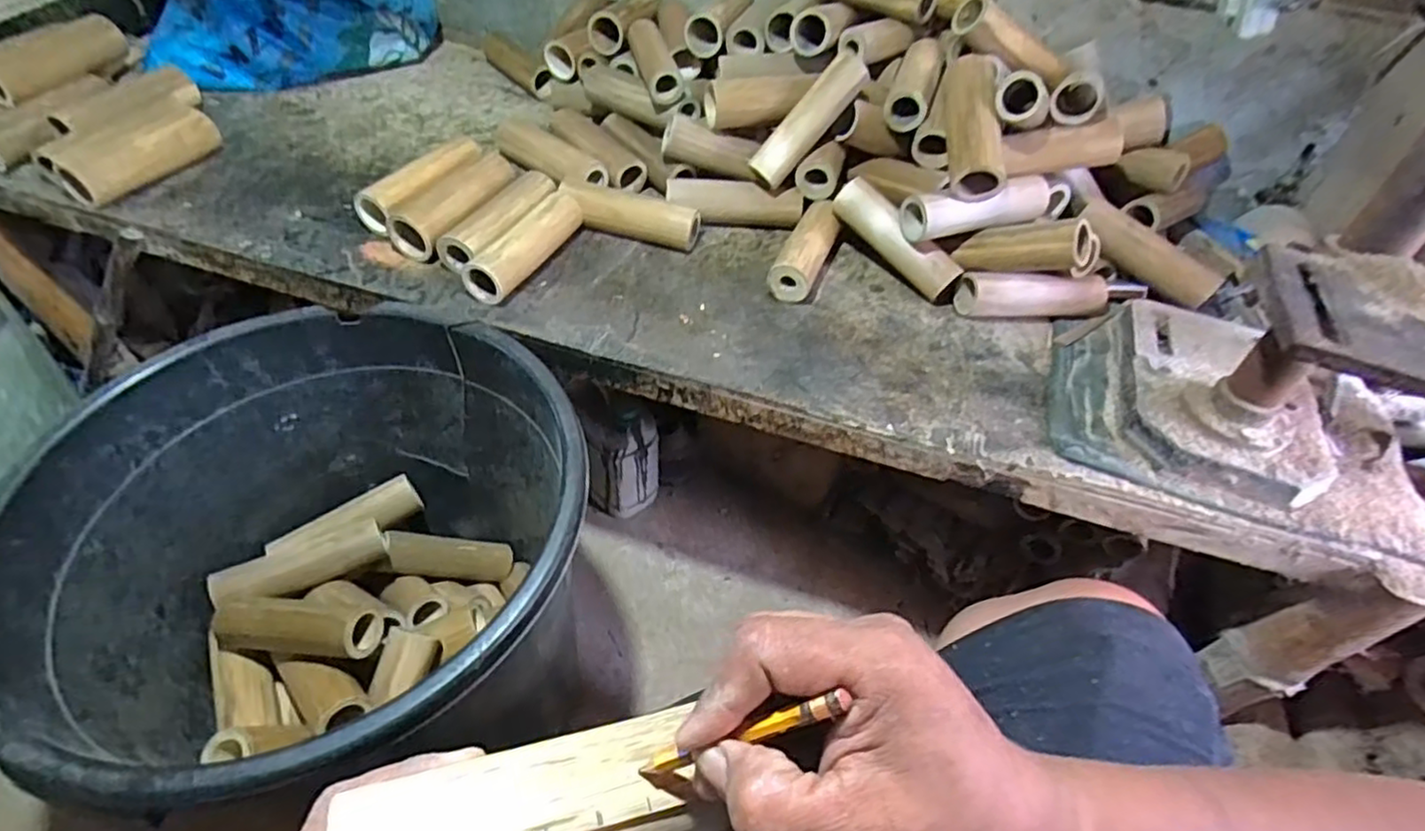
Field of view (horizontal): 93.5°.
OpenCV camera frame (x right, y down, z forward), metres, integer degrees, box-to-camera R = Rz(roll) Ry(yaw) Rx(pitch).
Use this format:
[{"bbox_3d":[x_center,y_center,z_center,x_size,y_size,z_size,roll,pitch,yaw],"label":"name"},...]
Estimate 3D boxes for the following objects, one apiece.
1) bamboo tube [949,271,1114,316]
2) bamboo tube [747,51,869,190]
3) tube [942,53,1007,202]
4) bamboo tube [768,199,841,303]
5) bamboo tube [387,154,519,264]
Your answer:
[{"bbox_3d":[0.393,-0.152,0.820,0.178,0.052,0.051,0,47,-6],"label":"bamboo tube"},{"bbox_3d":[0.121,-0.377,0.852,0.184,0.044,0.044,-48,58,9],"label":"bamboo tube"},{"bbox_3d":[0.305,-0.344,0.784,0.060,0.051,0.188,3,70,-4],"label":"tube"},{"bbox_3d":[0.119,-0.208,0.845,0.051,0.054,0.166,19,48,11],"label":"bamboo tube"},{"bbox_3d":[-0.318,-0.262,0.833,0.053,0.054,0.179,22,48,14],"label":"bamboo tube"}]

